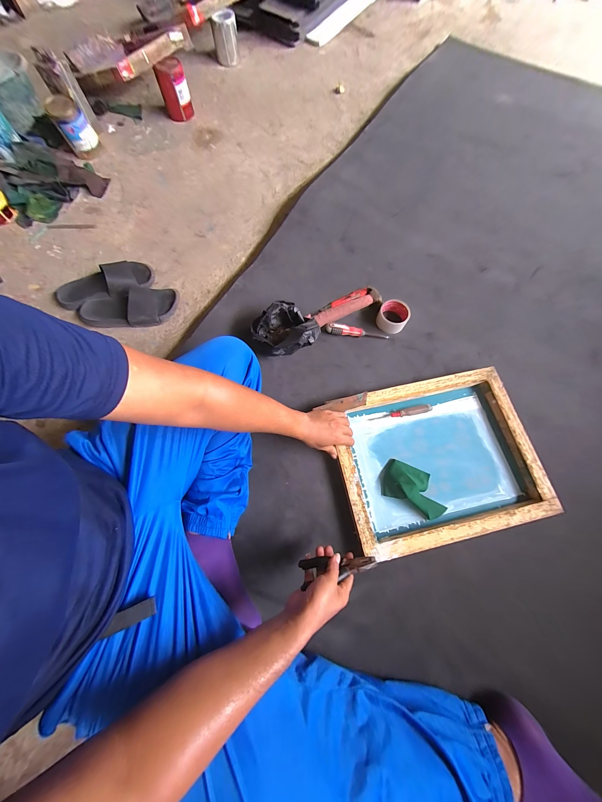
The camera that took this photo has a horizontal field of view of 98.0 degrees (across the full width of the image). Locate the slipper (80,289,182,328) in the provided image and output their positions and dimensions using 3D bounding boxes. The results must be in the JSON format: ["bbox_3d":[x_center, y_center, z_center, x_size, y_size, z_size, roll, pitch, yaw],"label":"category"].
[{"bbox_3d":[-0.506,-0.272,0.780,0.276,0.064,0.113,-11,75,-1],"label":"slipper"}]

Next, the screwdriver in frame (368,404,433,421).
[{"bbox_3d":[0.270,0.033,0.703,0.168,0.016,0.022,-11,75,-1],"label":"screwdriver in frame"}]

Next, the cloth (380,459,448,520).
[{"bbox_3d":[0.279,0.212,0.634,0.162,0.037,0.095,26,77,8],"label":"cloth"}]

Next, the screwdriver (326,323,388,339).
[{"bbox_3d":[0.164,-0.204,0.762,0.179,0.026,0.028,4,75,3],"label":"screwdriver"}]

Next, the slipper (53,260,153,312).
[{"bbox_3d":[-0.592,-0.351,0.794,0.276,0.057,0.098,-20,74,-8],"label":"slipper"}]

